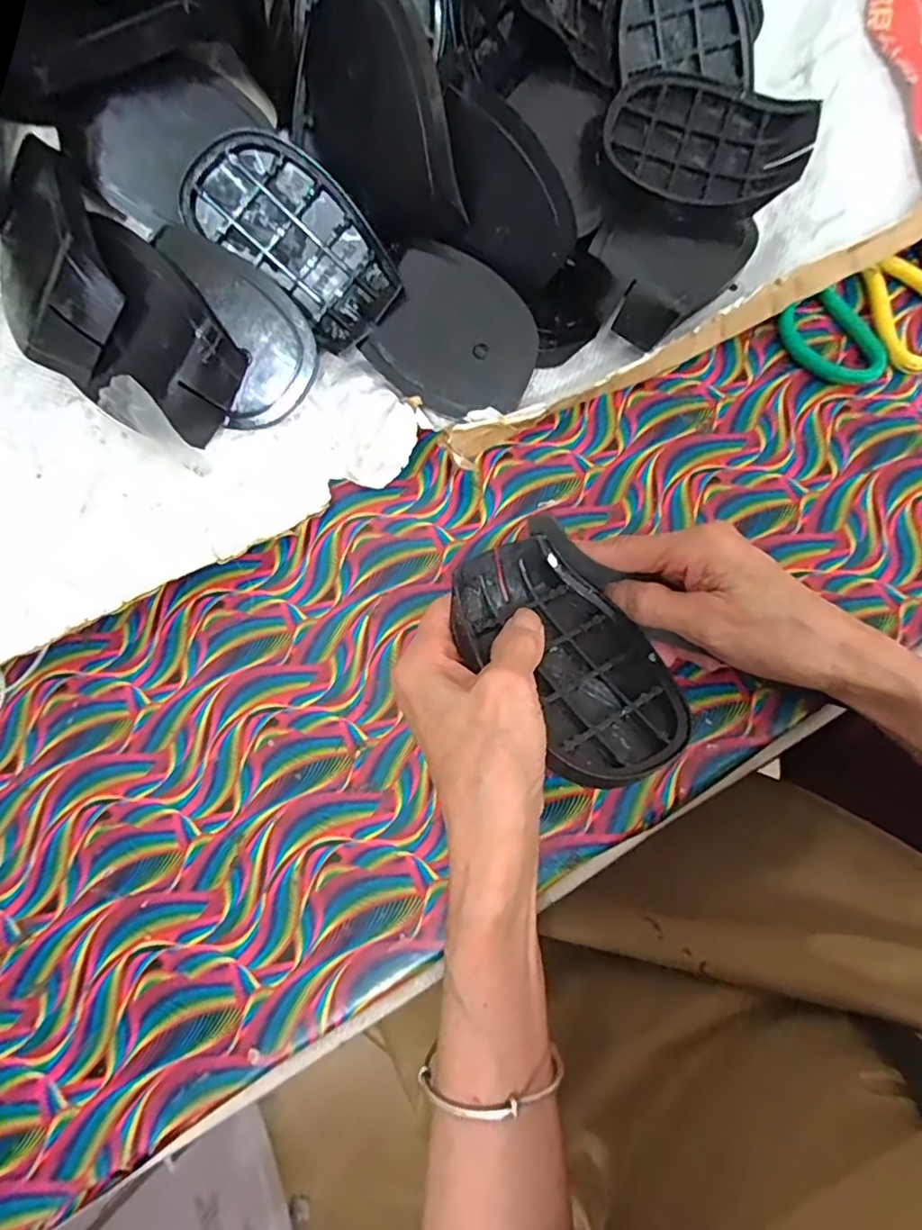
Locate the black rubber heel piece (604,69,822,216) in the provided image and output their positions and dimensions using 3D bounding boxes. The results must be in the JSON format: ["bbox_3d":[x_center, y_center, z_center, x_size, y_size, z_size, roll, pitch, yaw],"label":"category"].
[{"bbox_3d":[0.157,-0.303,0.384,0.123,0.019,0.087,15,73,8],"label":"black rubber heel piece"}]

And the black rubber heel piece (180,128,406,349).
[{"bbox_3d":[-0.097,-0.226,0.361,0.125,0.023,0.072,37,106,-19],"label":"black rubber heel piece"}]

